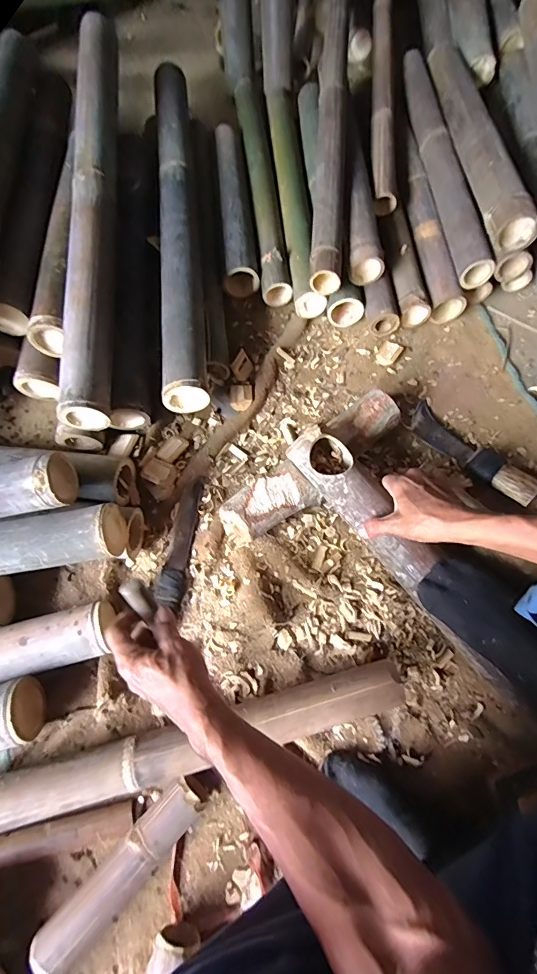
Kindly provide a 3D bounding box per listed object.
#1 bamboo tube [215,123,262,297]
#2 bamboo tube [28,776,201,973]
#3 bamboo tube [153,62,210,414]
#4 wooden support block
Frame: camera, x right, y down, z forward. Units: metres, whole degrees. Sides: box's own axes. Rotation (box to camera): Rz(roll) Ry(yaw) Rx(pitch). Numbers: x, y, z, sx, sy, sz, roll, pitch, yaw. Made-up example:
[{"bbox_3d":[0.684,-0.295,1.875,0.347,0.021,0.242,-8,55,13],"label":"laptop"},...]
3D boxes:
[{"bbox_3d":[-0.066,-0.586,0.868,0.074,0.070,0.413,-4,69,-2],"label":"bamboo tube"},{"bbox_3d":[-0.171,0.463,0.498,0.057,0.047,0.227,42,74,14],"label":"bamboo tube"},{"bbox_3d":[-0.176,-0.528,0.792,0.084,0.067,0.838,-6,69,-3],"label":"bamboo tube"},{"bbox_3d":[0.074,-0.028,0.666,0.333,0.079,0.081,-37,74,-13],"label":"wooden support block"}]

